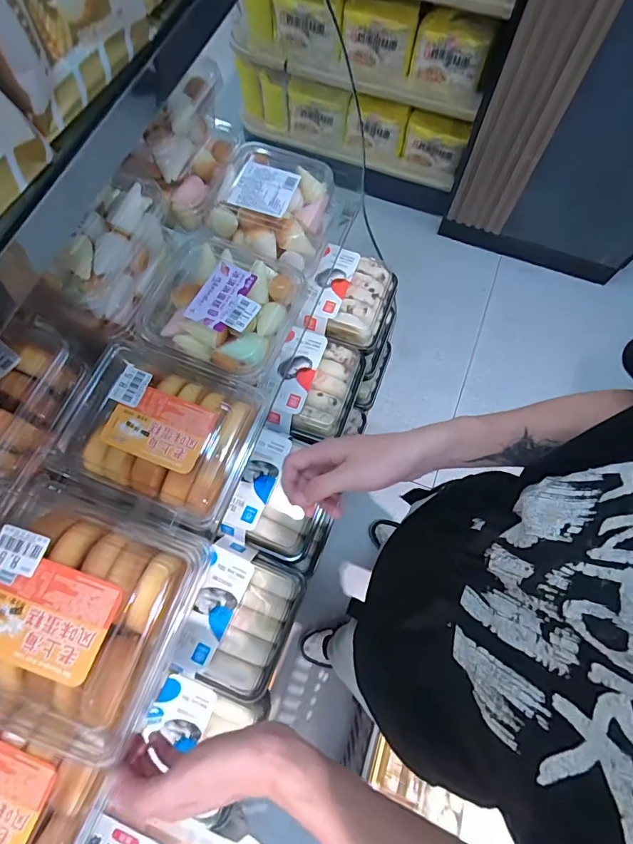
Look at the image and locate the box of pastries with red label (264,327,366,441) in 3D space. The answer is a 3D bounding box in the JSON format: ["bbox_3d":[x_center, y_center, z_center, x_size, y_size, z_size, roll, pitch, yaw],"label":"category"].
[{"bbox_3d":[0.001,-0.052,0.641,0.111,0.053,0.147,14,70,4],"label":"box of pastries with red label"}]

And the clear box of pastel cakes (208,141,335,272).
[{"bbox_3d":[-0.055,-0.268,0.551,0.130,0.052,0.130,18,71,6],"label":"clear box of pastel cakes"}]

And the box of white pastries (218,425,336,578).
[{"bbox_3d":[-0.037,0.098,0.592,0.128,0.043,0.158,21,71,7],"label":"box of white pastries"}]

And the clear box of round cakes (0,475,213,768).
[{"bbox_3d":[-0.204,0.140,0.359,0.201,0.070,0.161,21,71,7],"label":"clear box of round cakes"}]

